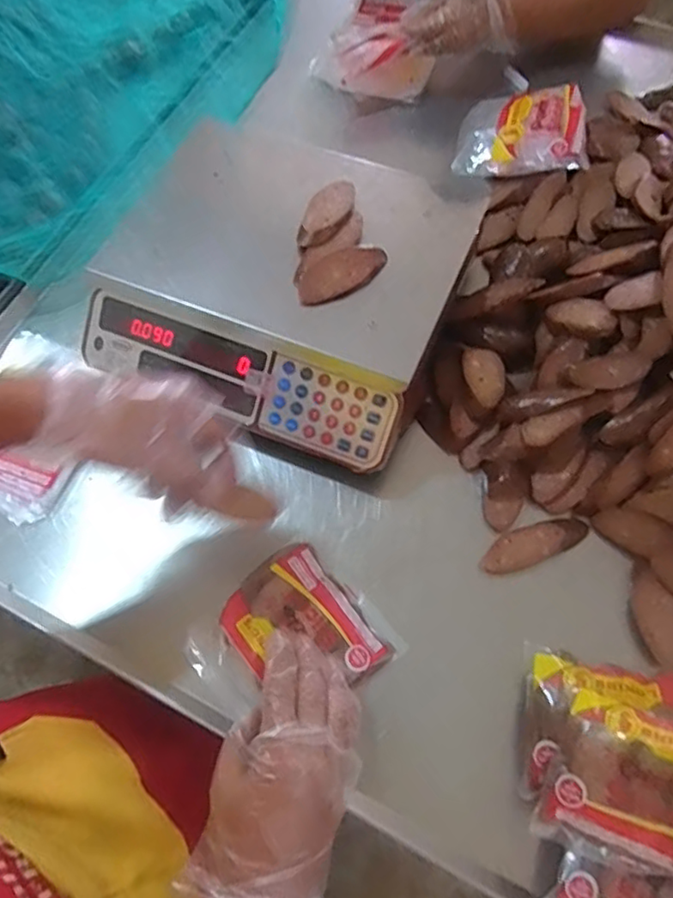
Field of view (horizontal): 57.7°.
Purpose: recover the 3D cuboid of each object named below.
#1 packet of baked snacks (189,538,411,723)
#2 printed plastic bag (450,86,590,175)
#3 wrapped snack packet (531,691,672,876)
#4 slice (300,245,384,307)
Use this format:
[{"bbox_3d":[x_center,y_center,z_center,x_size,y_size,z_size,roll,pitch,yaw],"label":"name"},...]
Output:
[{"bbox_3d":[-0.042,0.177,0.562,0.157,0.034,0.141,-37,79,-21],"label":"packet of baked snacks"},{"bbox_3d":[0.239,-0.407,0.781,0.158,0.029,0.130,8,78,27],"label":"printed plastic bag"},{"bbox_3d":[0.229,0.252,0.451,0.134,0.020,0.105,11,75,27],"label":"wrapped snack packet"},{"bbox_3d":[0.006,-0.172,0.602,0.098,0.024,0.038,-31,69,-10],"label":"slice"}]

